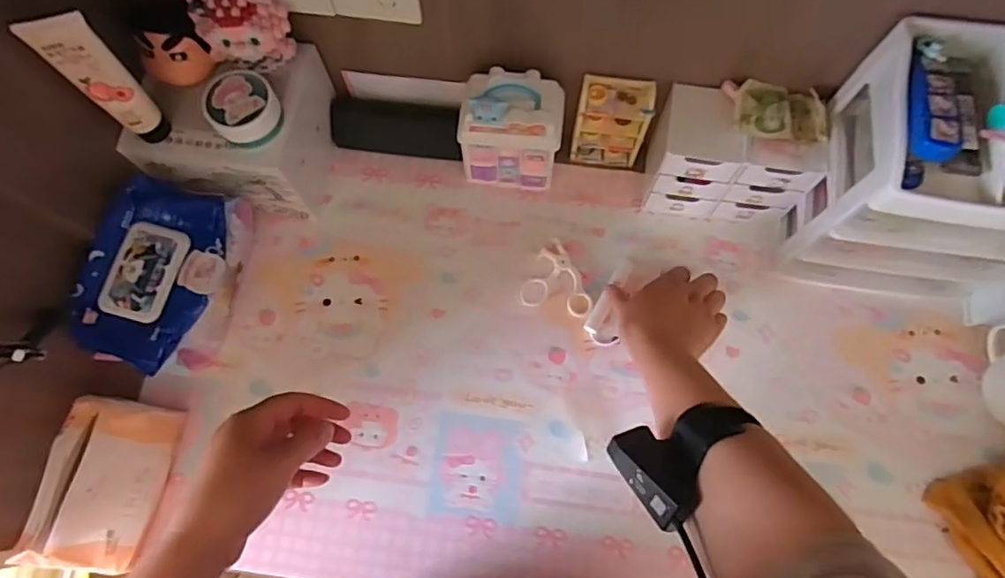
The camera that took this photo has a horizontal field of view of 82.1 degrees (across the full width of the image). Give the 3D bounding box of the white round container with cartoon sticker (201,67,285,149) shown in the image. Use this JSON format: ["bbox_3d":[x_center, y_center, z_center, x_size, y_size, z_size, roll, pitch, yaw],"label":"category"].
[{"bbox_3d":[-0.255,-0.178,0.578,0.064,0.050,0.067,0,73,1],"label":"white round container with cartoon sticker"}]

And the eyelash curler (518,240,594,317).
[{"bbox_3d":[0.057,-0.001,0.661,0.072,0.017,0.090,-30,76,-9],"label":"eyelash curler"}]

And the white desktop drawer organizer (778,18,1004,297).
[{"bbox_3d":[0.436,-0.107,0.578,0.222,0.243,0.160,7,74,2],"label":"white desktop drawer organizer"}]

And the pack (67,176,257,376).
[{"bbox_3d":[-0.357,-0.016,0.614,0.127,0.095,0.197,12,78,-11],"label":"pack"}]

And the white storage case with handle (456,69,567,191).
[{"bbox_3d":[0.010,-0.179,0.648,0.110,0.141,0.071,7,74,2],"label":"white storage case with handle"}]

